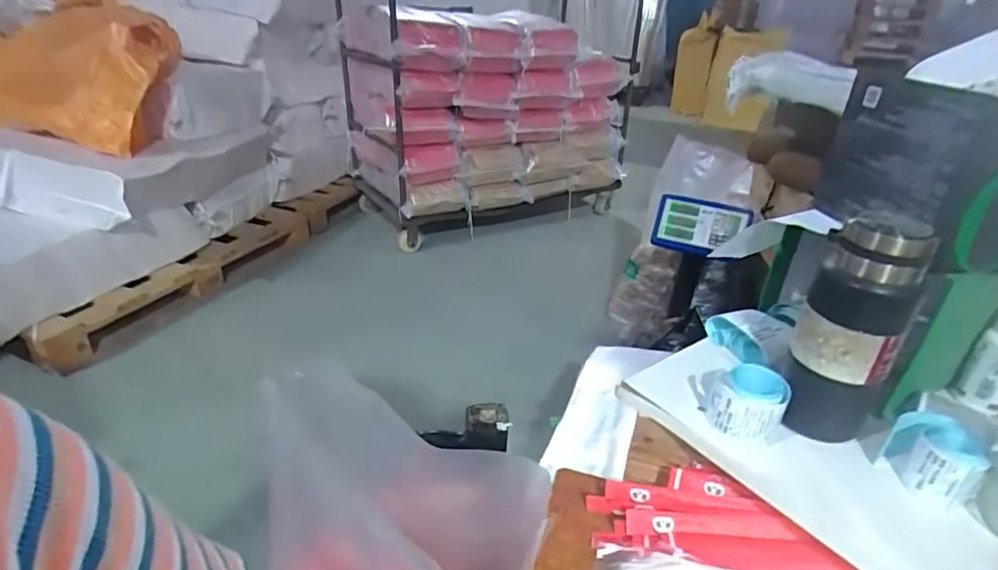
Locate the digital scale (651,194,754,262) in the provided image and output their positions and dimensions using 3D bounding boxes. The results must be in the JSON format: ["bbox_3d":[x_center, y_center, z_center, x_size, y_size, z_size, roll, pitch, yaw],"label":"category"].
[{"bbox_3d":[0.546,-0.159,1.499,0.226,0.146,0.057,14,4,-4],"label":"digital scale"}]

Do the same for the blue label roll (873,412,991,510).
[{"bbox_3d":[0.383,0.149,0.484,0.064,0.048,0.070,3,29,-1],"label":"blue label roll"}]

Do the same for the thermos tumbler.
[{"bbox_3d":[0.317,0.044,0.498,0.075,0.204,0.061,10,30,12],"label":"thermos tumbler"}]

